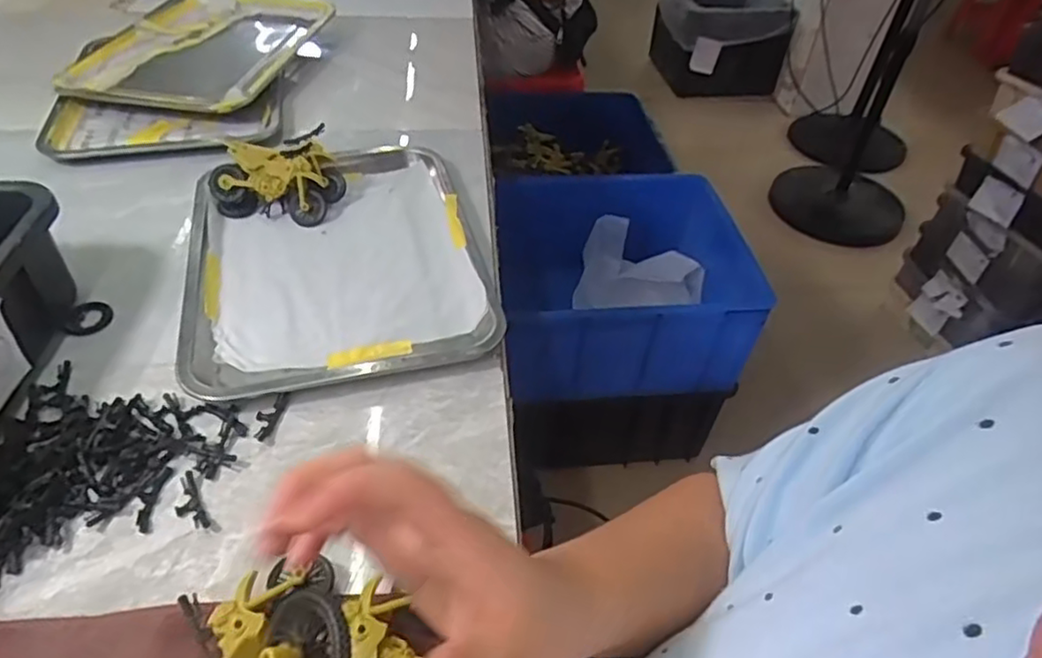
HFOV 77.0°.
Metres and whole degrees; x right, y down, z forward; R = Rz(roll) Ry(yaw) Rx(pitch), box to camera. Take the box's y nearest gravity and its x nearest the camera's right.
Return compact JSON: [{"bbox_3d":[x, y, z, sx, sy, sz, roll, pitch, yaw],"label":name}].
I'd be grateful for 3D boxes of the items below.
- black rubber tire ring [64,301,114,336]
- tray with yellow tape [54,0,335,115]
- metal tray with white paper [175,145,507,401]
[{"bbox_3d":[-0.375,-0.010,0.570,0.035,0.006,0.040,0,43,-5],"label":"black rubber tire ring"},{"bbox_3d":[-0.447,-0.396,0.927,0.279,0.045,0.352,7,43,3],"label":"tray with yellow tape"},{"bbox_3d":[-0.179,-0.071,0.631,0.263,0.028,0.330,-9,45,-14],"label":"metal tray with white paper"}]

